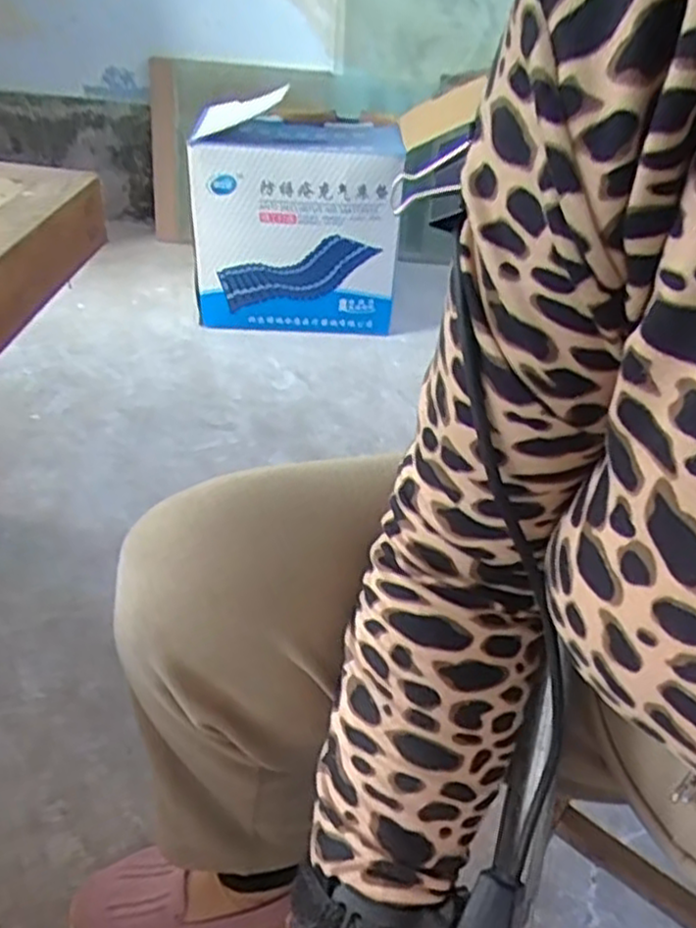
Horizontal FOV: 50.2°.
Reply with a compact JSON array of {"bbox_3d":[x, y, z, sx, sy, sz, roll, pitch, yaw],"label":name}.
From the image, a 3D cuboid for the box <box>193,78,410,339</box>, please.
[{"bbox_3d":[-0.103,-0.467,1.467,0.379,0.405,0.203,0,39,-5],"label":"box"}]

